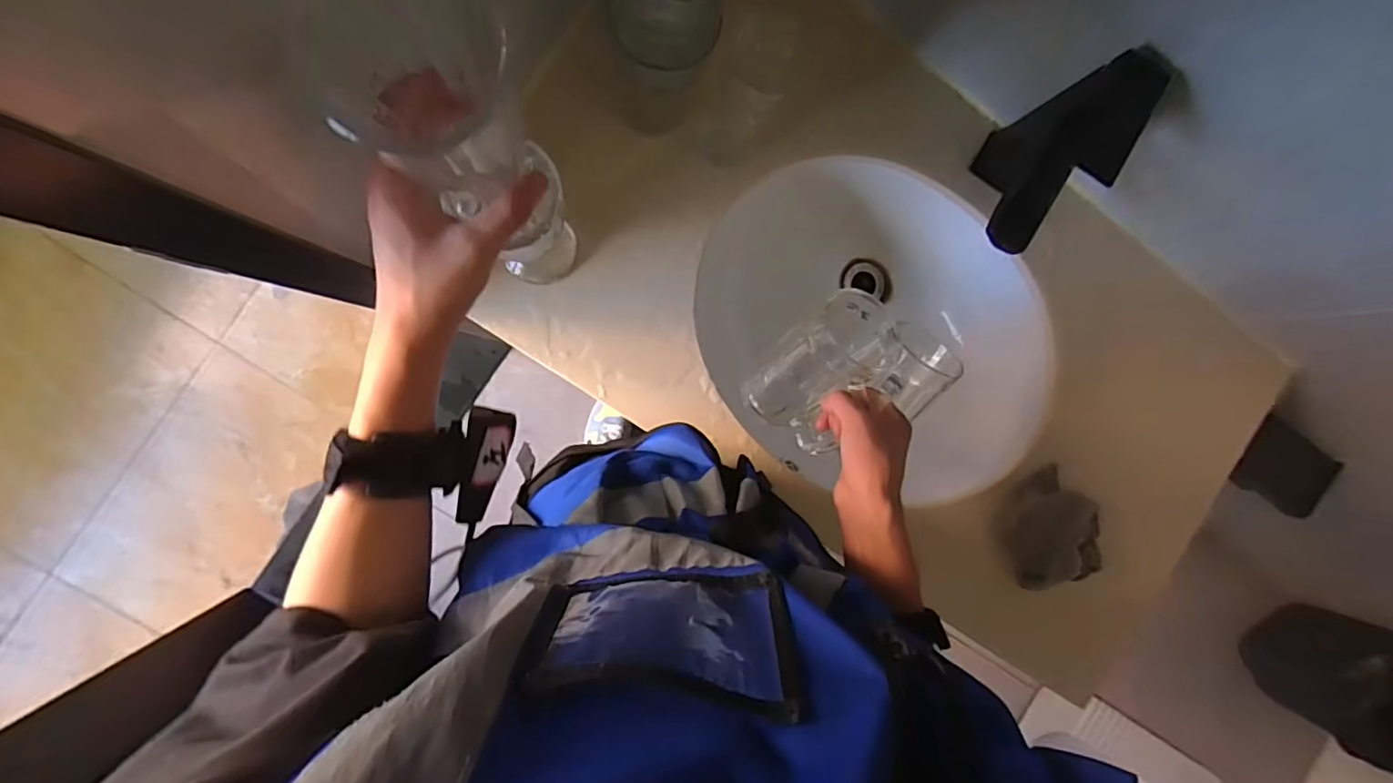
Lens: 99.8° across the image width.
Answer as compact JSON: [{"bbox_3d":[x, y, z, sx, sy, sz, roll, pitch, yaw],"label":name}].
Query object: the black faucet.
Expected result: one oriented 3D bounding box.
[{"bbox_3d":[0.308,-0.197,0.538,0.042,0.179,0.155,31,88,-8],"label":"black faucet"}]

